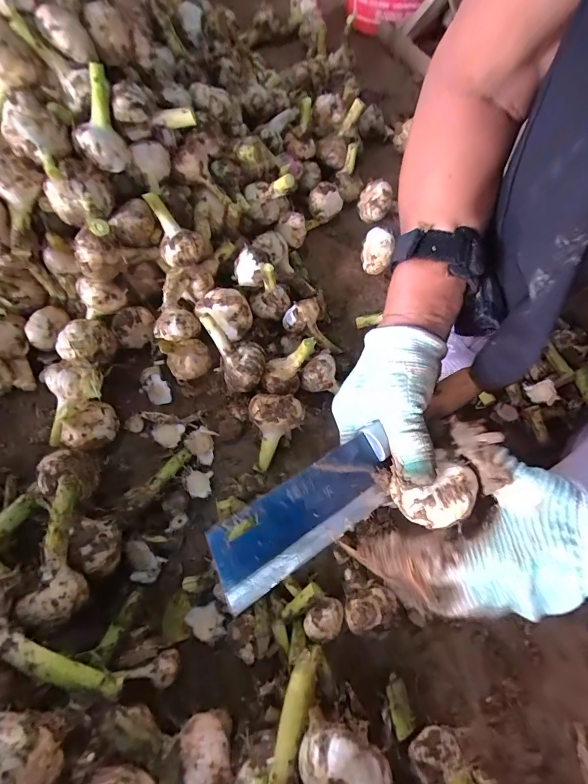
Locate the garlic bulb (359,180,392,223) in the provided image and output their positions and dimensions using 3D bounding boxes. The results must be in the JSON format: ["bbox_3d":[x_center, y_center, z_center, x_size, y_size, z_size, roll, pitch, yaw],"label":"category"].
[{"bbox_3d":[0.124,-0.292,0.541,0.048,0.052,0.044,13,67,5],"label":"garlic bulb"}]

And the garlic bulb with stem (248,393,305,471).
[{"bbox_3d":[-0.018,0.036,0.379,0.054,0.058,0.066,-12,67,-9],"label":"garlic bulb with stem"}]

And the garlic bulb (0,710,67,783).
[{"bbox_3d":[-0.160,0.205,0.199,0.046,0.035,0.031,3,66,0],"label":"garlic bulb"}]

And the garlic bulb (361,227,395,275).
[{"bbox_3d":[0.113,-0.190,0.486,0.040,0.061,0.043,18,67,7],"label":"garlic bulb"}]

